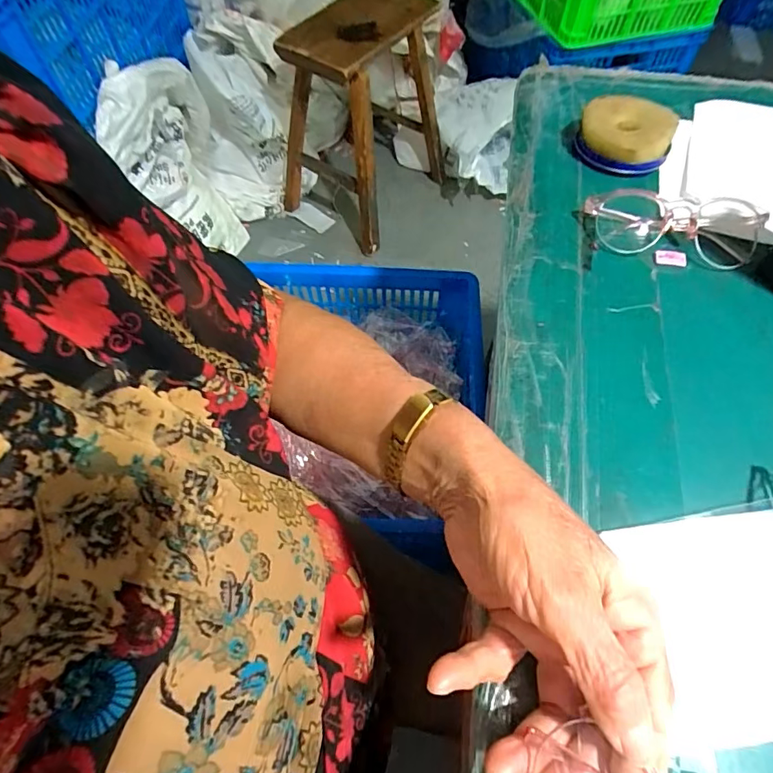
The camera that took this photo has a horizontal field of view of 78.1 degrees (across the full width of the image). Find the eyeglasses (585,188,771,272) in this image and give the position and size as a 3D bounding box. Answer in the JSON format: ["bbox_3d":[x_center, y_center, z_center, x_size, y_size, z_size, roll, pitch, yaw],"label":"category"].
[{"bbox_3d":[0.212,-0.116,0.346,0.121,0.030,0.048,4,61,4],"label":"eyeglasses"}]

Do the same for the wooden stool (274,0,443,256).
[{"bbox_3d":[-0.051,-0.730,1.285,0.336,0.477,0.431,32,66,17],"label":"wooden stool"}]

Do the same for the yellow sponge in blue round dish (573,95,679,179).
[{"bbox_3d":[0.192,-0.203,0.385,0.071,0.029,0.062,23,64,14],"label":"yellow sponge in blue round dish"}]

